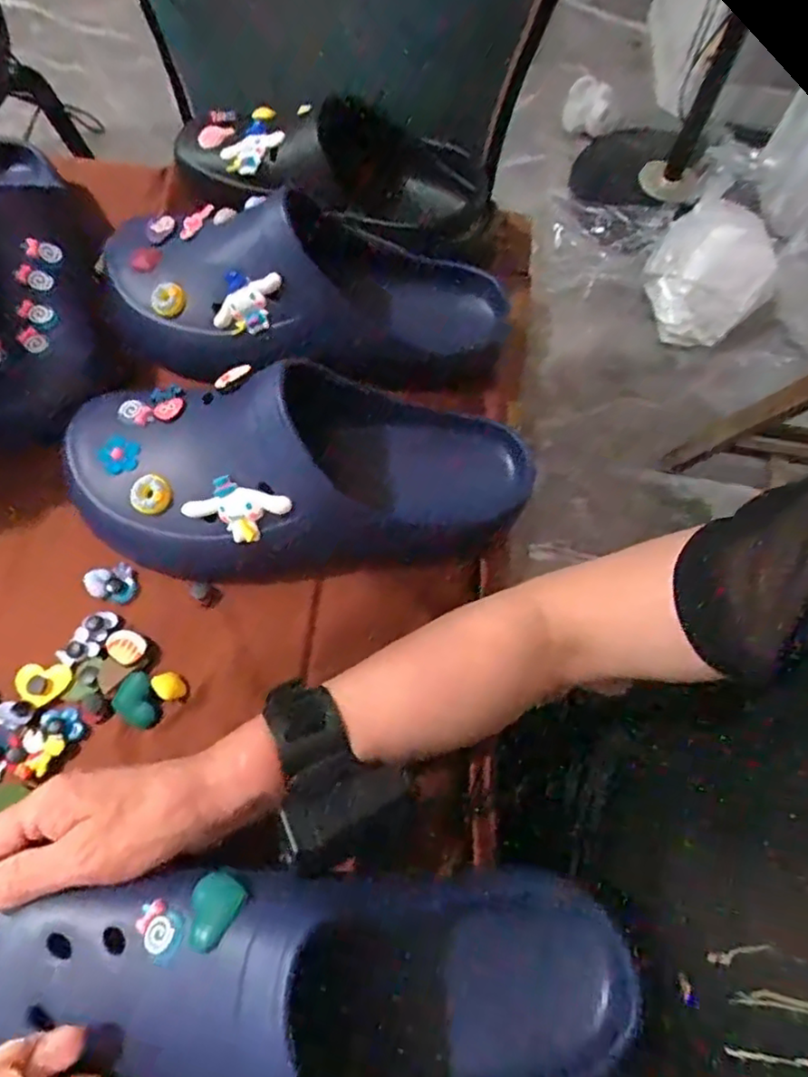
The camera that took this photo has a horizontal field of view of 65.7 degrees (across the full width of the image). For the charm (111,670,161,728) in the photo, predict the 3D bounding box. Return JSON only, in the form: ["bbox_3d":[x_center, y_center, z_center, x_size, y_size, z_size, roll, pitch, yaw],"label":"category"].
[{"bbox_3d":[-0.158,0.097,0.375,0.029,0.006,0.025,37,70,13],"label":"charm"}]

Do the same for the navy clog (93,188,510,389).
[{"bbox_3d":[-0.078,-0.176,0.441,0.291,0.084,0.102,14,67,3],"label":"navy clog"}]

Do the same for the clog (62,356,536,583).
[{"bbox_3d":[-0.063,-0.043,0.395,0.286,0.085,0.116,-3,67,-4],"label":"clog"}]

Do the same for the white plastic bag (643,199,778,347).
[{"bbox_3d":[0.605,-0.533,1.219,0.220,0.145,0.321,34,70,12],"label":"white plastic bag"}]

